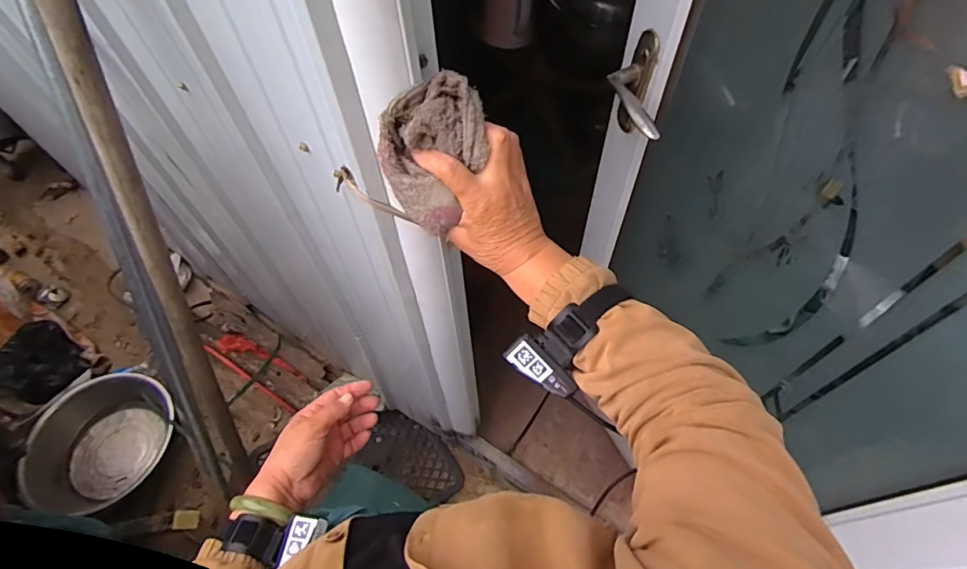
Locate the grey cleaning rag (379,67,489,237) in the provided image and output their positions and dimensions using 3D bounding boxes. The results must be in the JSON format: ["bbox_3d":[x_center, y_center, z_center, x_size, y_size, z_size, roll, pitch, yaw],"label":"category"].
[{"bbox_3d":[-0.041,-0.109,0.442,0.089,0.109,0.069,-27,63,-14],"label":"grey cleaning rag"}]

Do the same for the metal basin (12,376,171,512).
[{"bbox_3d":[-1.080,0.443,1.419,0.303,0.122,0.372,1,60,2],"label":"metal basin"}]

